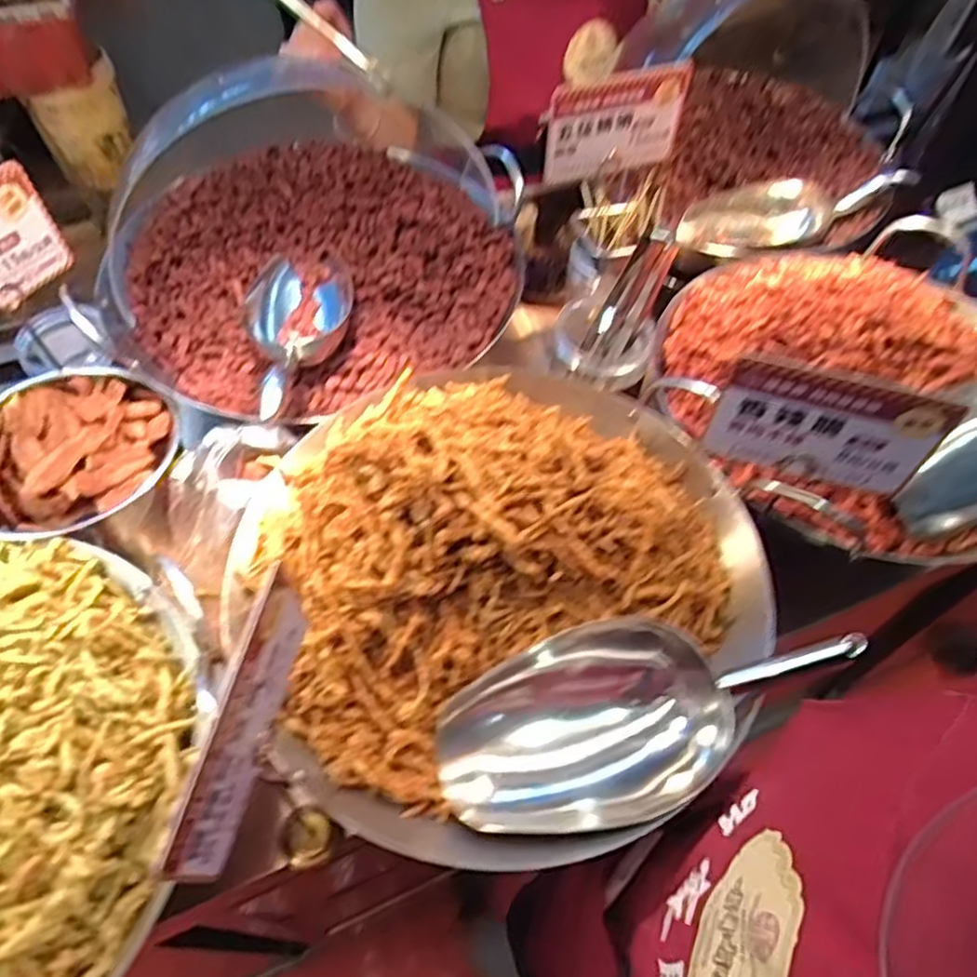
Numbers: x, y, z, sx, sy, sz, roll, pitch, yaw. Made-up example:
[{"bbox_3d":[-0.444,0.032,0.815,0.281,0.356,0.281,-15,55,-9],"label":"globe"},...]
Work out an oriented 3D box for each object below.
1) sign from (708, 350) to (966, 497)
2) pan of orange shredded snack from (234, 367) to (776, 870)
[{"bbox_3d":[0.223,-0.042,0.466,0.132,0.094,0.008,21,58,13],"label":"sign"},{"bbox_3d":[0.009,0.048,0.526,0.381,0.112,0.369,0,55,-1],"label":"pan of orange shredded snack"}]

